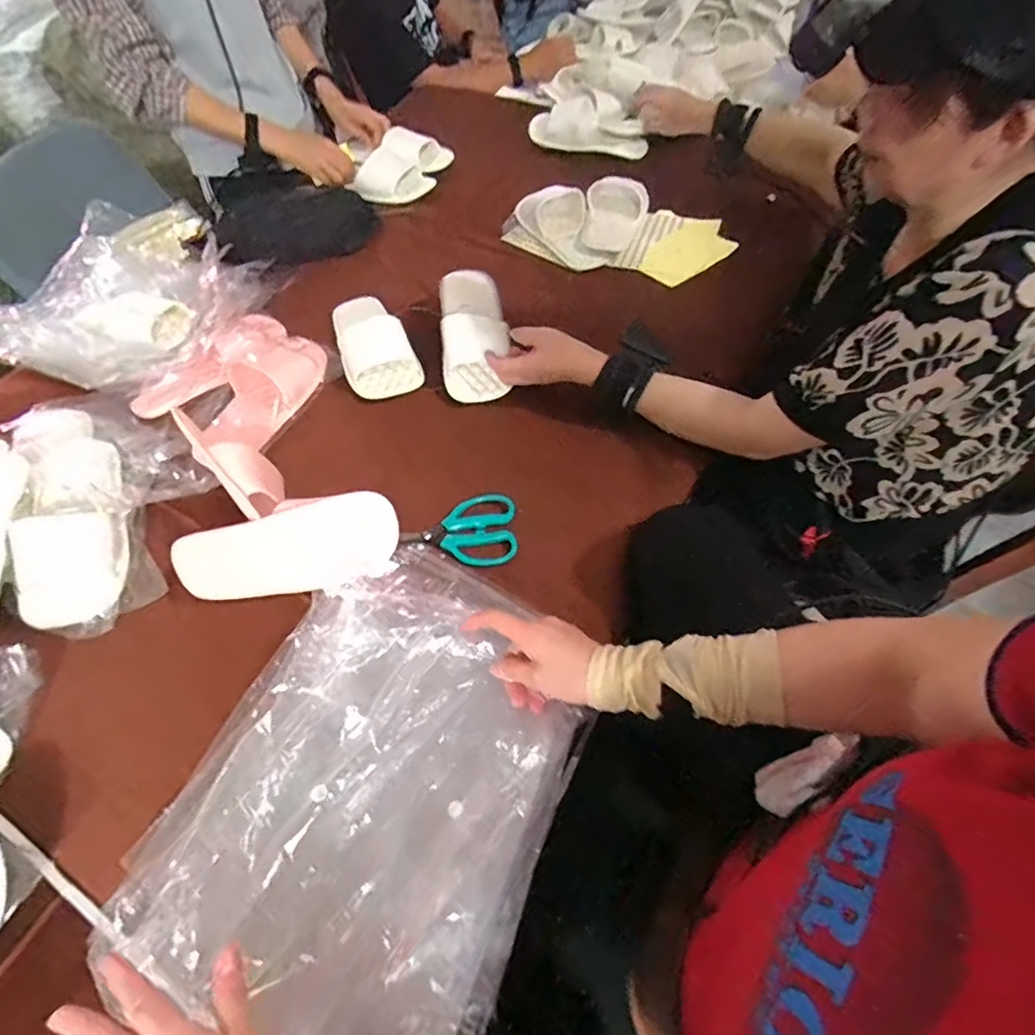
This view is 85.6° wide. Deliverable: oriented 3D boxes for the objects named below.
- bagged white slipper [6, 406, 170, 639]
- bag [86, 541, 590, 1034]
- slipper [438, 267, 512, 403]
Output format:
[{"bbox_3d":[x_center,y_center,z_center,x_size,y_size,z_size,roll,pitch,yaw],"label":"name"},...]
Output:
[{"bbox_3d":[-0.523,-0.008,0.656,0.129,0.072,0.324,-28,60,-14],"label":"bagged white slipper"},{"bbox_3d":[-0.123,0.231,0.484,0.307,0.052,0.417,24,62,14],"label":"bag"},{"bbox_3d":[-0.063,-0.263,0.780,0.094,0.063,0.217,-3,67,3],"label":"slipper"}]

